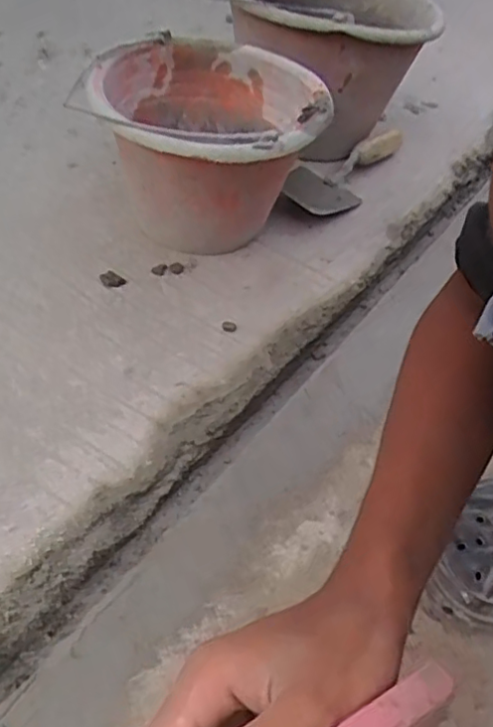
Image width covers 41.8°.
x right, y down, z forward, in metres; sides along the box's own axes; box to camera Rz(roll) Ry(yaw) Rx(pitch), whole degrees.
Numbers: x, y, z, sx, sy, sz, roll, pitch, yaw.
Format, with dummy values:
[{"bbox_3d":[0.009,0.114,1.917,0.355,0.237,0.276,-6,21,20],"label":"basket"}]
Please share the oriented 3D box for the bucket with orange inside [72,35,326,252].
[{"bbox_3d":[-0.044,-0.227,0.719,0.237,0.183,0.258,5,43,0],"label":"bucket with orange inside"}]

